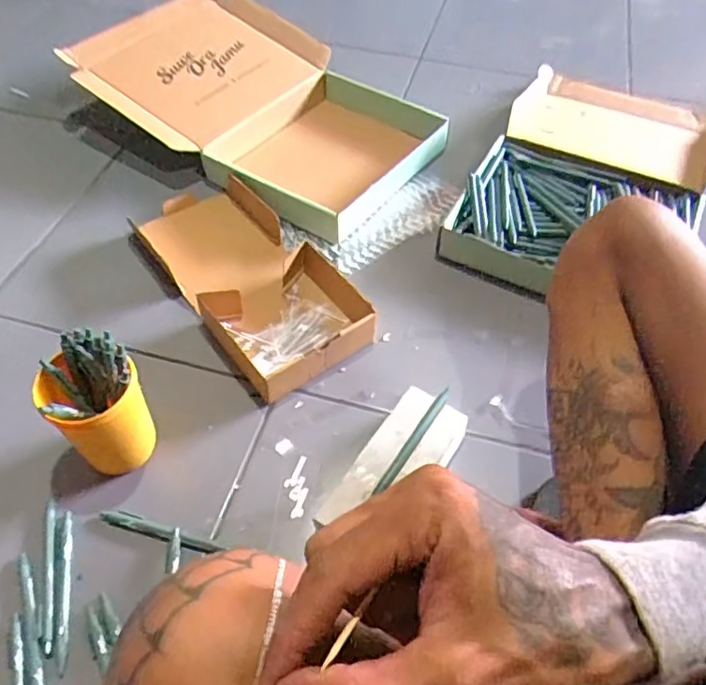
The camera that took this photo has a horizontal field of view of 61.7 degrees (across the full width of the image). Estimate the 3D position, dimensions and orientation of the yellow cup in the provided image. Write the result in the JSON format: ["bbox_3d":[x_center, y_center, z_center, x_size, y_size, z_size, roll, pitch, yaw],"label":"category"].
[{"bbox_3d":[-0.250,0.074,0.591,0.087,0.127,0.087,-3,52,-5],"label":"yellow cup"}]

